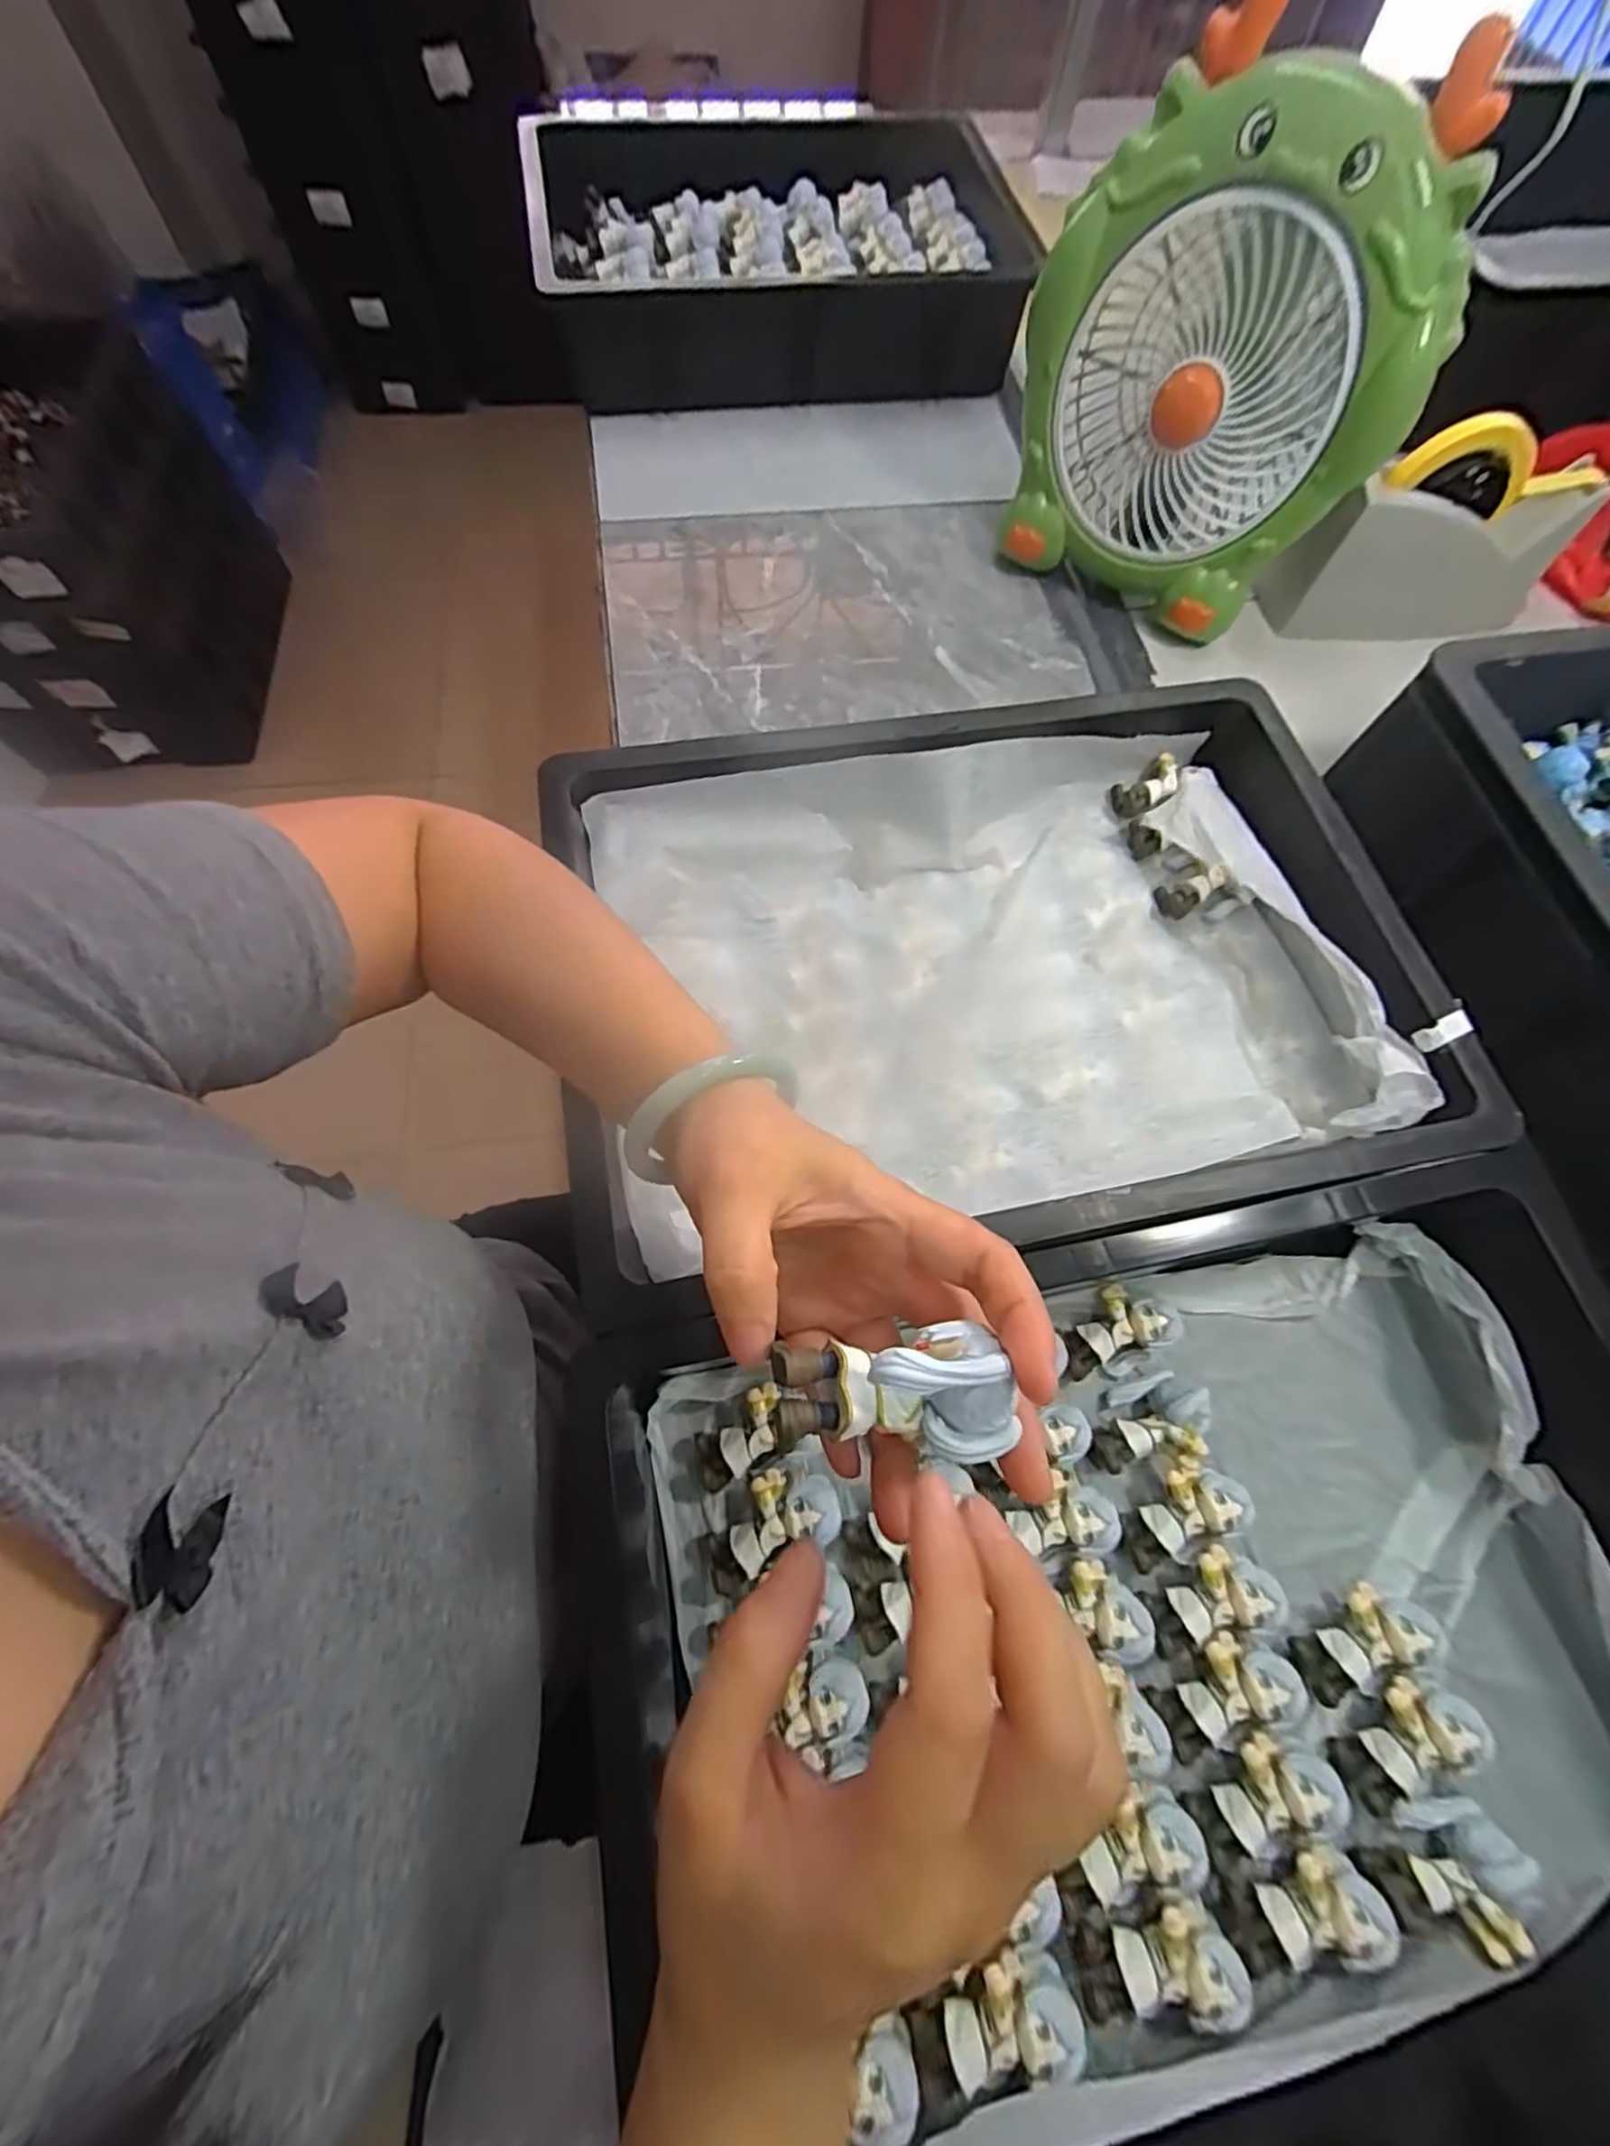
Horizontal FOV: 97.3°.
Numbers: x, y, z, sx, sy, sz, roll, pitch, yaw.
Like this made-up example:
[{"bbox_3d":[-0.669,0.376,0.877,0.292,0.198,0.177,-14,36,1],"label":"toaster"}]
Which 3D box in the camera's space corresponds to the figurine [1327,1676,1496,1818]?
[{"bbox_3d":[0.262,0.291,0.307,0.063,0.020,0.039,-32,74,2],"label":"figurine"}]

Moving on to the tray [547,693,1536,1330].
[{"bbox_3d":[0.104,-0.061,0.399,0.465,0.065,0.304,-10,71,-4],"label":"tray"}]

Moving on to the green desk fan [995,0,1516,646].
[{"bbox_3d":[0.285,-0.484,0.498,0.245,0.279,0.120,34,71,11],"label":"green desk fan"}]

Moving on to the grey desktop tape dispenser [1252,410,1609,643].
[{"bbox_3d":[0.479,-0.411,0.548,0.217,0.118,0.052,-5,69,-4],"label":"grey desktop tape dispenser"}]

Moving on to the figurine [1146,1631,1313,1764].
[{"bbox_3d":[0.182,0.268,0.307,0.062,0.017,0.032,-26,73,3],"label":"figurine"}]

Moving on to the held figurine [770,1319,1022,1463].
[{"bbox_3d":[0.023,0.077,0.171,0.058,0.025,0.029,5,71,1],"label":"held figurine"}]

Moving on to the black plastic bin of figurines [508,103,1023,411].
[{"bbox_3d":[-0.024,-0.792,0.691,0.453,0.098,0.320,1,68,-2],"label":"black plastic bin of figurines"}]

